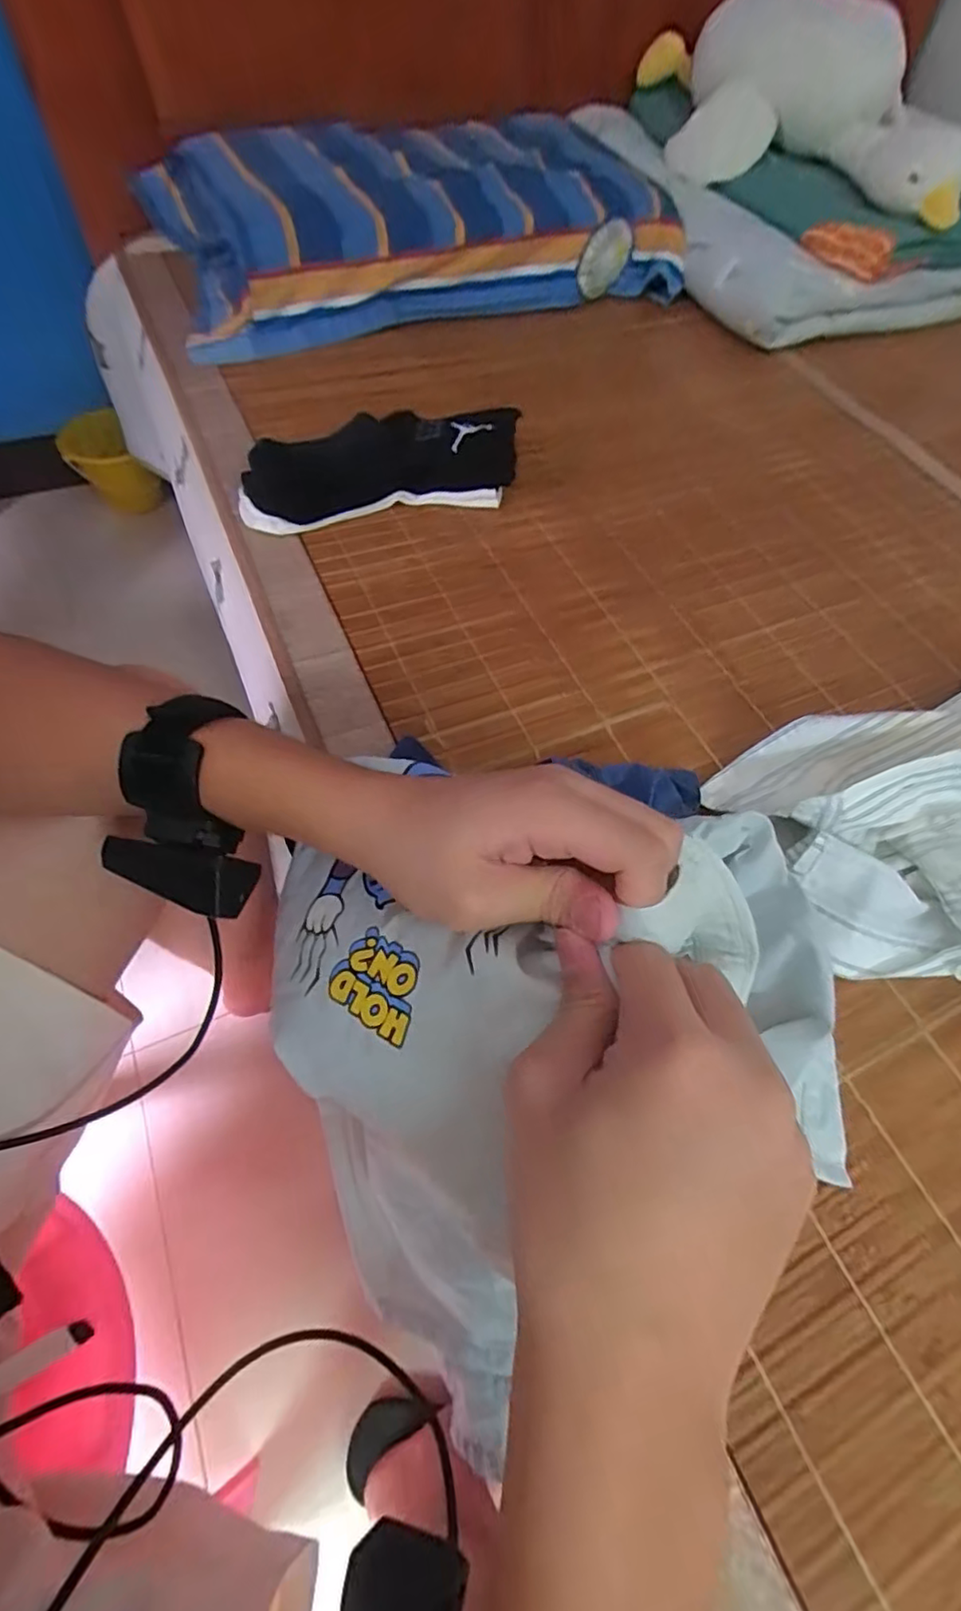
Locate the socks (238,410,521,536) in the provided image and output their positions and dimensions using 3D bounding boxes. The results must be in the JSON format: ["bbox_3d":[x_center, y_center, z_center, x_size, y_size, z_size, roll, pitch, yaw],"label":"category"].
[{"bbox_3d":[-0.095,-0.322,0.592,0.264,0.048,0.097,-17,61,-14],"label":"socks"}]

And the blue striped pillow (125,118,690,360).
[{"bbox_3d":[-0.099,-0.808,0.838,0.684,0.116,0.376,-20,62,-16],"label":"blue striped pillow"}]

